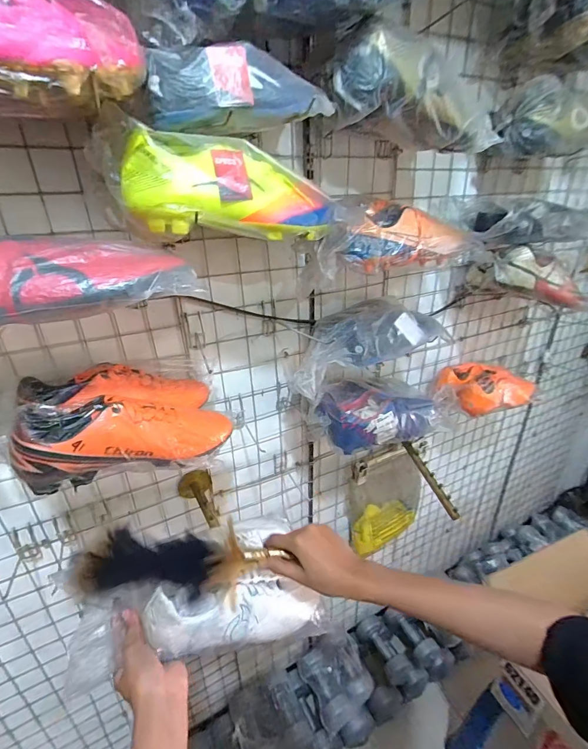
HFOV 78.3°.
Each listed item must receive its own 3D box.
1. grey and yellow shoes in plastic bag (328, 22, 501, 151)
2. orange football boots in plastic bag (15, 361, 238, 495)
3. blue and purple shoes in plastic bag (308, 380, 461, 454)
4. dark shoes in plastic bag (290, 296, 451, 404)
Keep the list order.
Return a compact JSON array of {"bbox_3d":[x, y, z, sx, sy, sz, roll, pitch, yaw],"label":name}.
[{"bbox_3d":[0.176,-0.378,0.492,0.253,0.100,0.067,4,23,-22],"label":"grey and yellow shoes in plastic bag"},{"bbox_3d":[-0.231,0.056,0.506,0.245,0.096,0.149,-13,29,-24],"label":"orange football boots in plastic bag"},{"bbox_3d":[0.173,0.055,0.739,0.309,0.118,0.149,-11,28,-20],"label":"blue and purple shoes in plastic bag"},{"bbox_3d":[0.134,-0.070,0.659,0.295,0.116,0.090,-21,30,-8],"label":"dark shoes in plastic bag"}]

